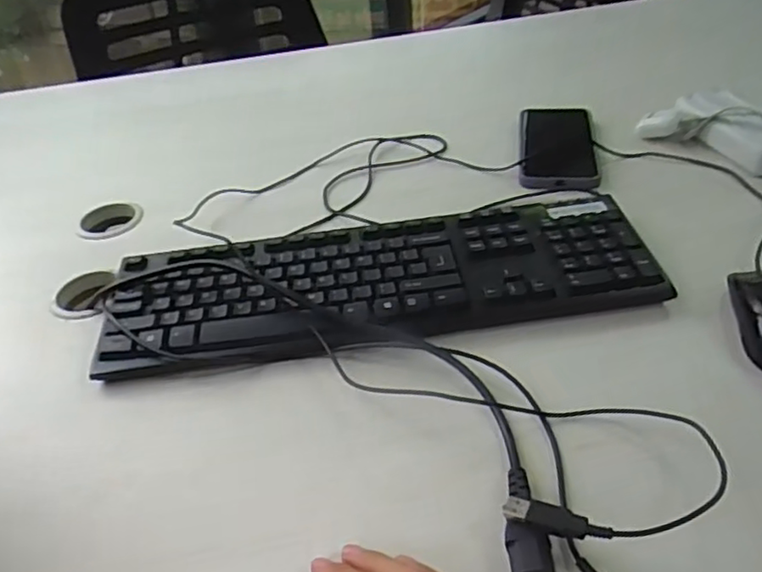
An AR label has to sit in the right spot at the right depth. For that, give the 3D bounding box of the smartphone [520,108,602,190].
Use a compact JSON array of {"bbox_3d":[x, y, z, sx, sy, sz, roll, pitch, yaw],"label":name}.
[{"bbox_3d":[0.192,-0.152,0.701,0.082,0.015,0.152,1,41,10],"label":"smartphone"}]

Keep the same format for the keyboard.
[{"bbox_3d":[-0.002,-0.007,0.544,0.441,0.029,0.139,-7,40,0],"label":"keyboard"}]

